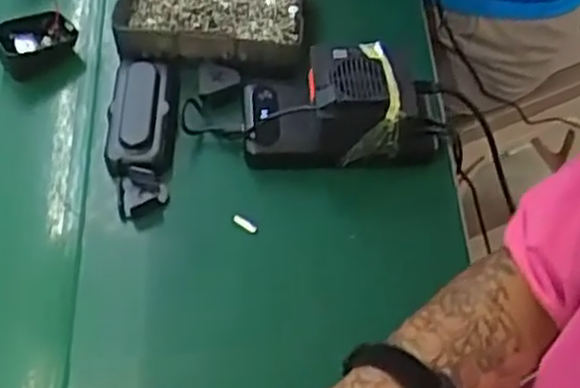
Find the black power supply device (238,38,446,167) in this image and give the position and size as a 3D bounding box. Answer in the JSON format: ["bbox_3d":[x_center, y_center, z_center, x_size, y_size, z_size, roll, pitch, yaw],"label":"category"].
[{"bbox_3d":[0.042,-0.072,0.586,0.155,0.085,0.084,-1,59,-1],"label":"black power supply device"}]

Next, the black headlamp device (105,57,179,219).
[{"bbox_3d":[-0.118,-0.048,0.594,0.052,0.028,0.138,-2,59,-1],"label":"black headlamp device"}]

